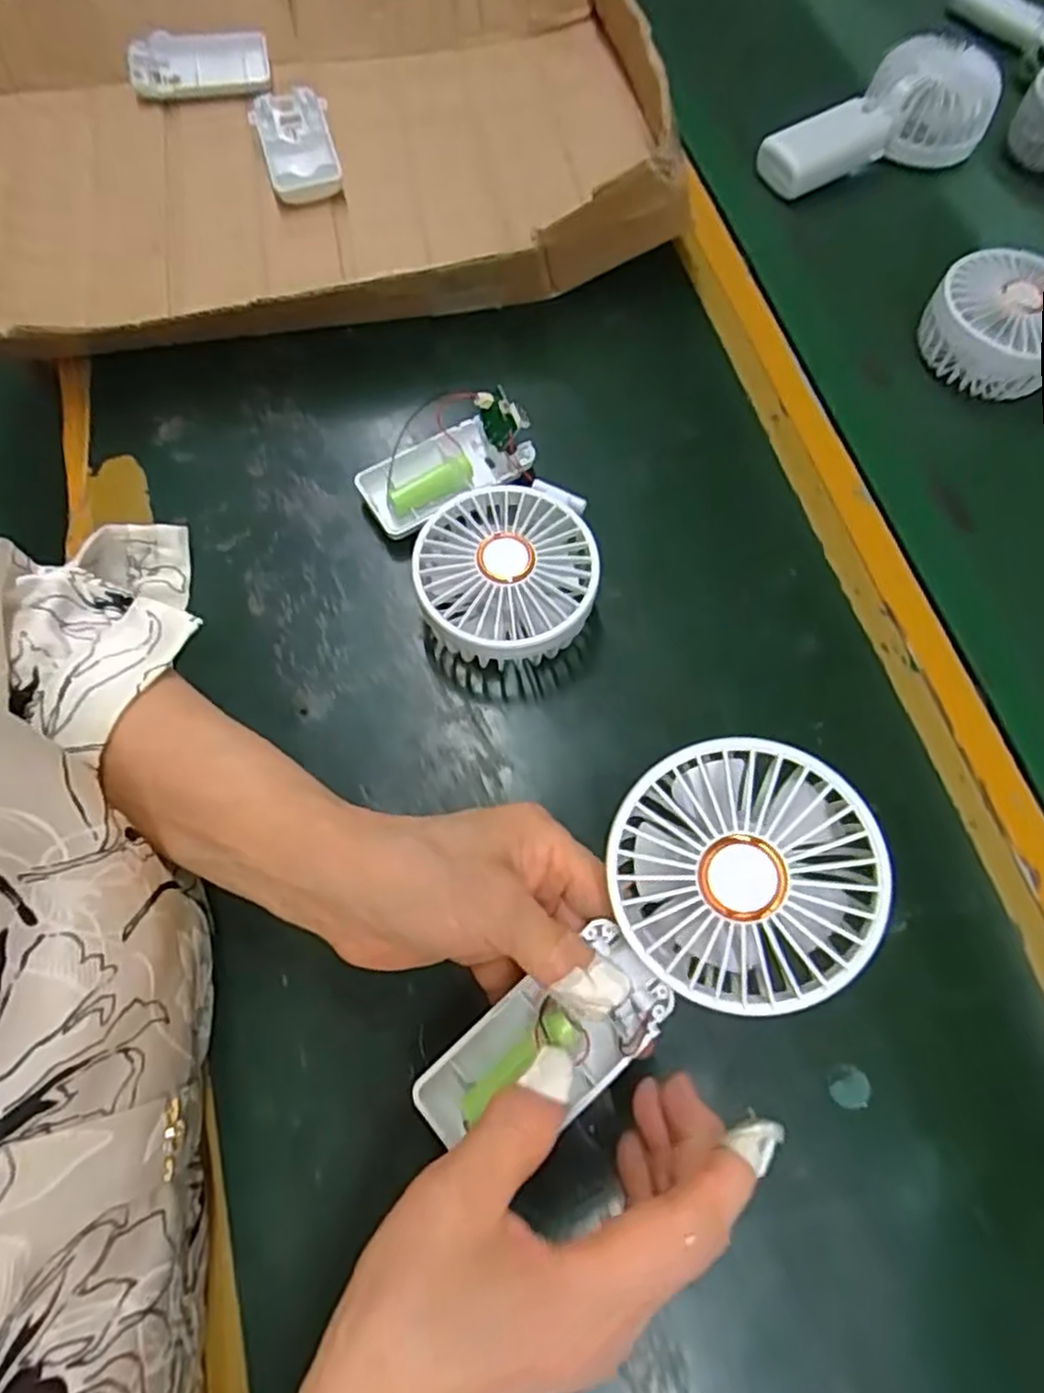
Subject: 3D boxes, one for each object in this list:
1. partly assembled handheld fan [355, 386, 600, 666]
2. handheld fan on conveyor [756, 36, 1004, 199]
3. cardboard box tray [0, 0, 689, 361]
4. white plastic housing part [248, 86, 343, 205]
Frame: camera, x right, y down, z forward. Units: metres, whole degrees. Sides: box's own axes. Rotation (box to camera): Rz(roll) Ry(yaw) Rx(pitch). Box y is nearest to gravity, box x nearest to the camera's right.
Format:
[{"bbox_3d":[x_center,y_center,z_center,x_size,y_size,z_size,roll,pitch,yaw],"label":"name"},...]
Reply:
[{"bbox_3d":[-0.022,-0.089,0.369,0.090,0.048,0.163,-24,71,-9],"label":"partly assembled handheld fan"},{"bbox_3d":[0.250,-0.401,0.506,0.184,0.044,0.069,-30,72,-11],"label":"handheld fan on conveyor"},{"bbox_3d":[-0.184,-0.350,0.452,0.531,0.067,0.317,-12,69,-5],"label":"cardboard box tray"},{"bbox_3d":[-0.149,-0.362,0.477,0.049,0.022,0.094,-12,69,-5],"label":"white plastic housing part"}]

